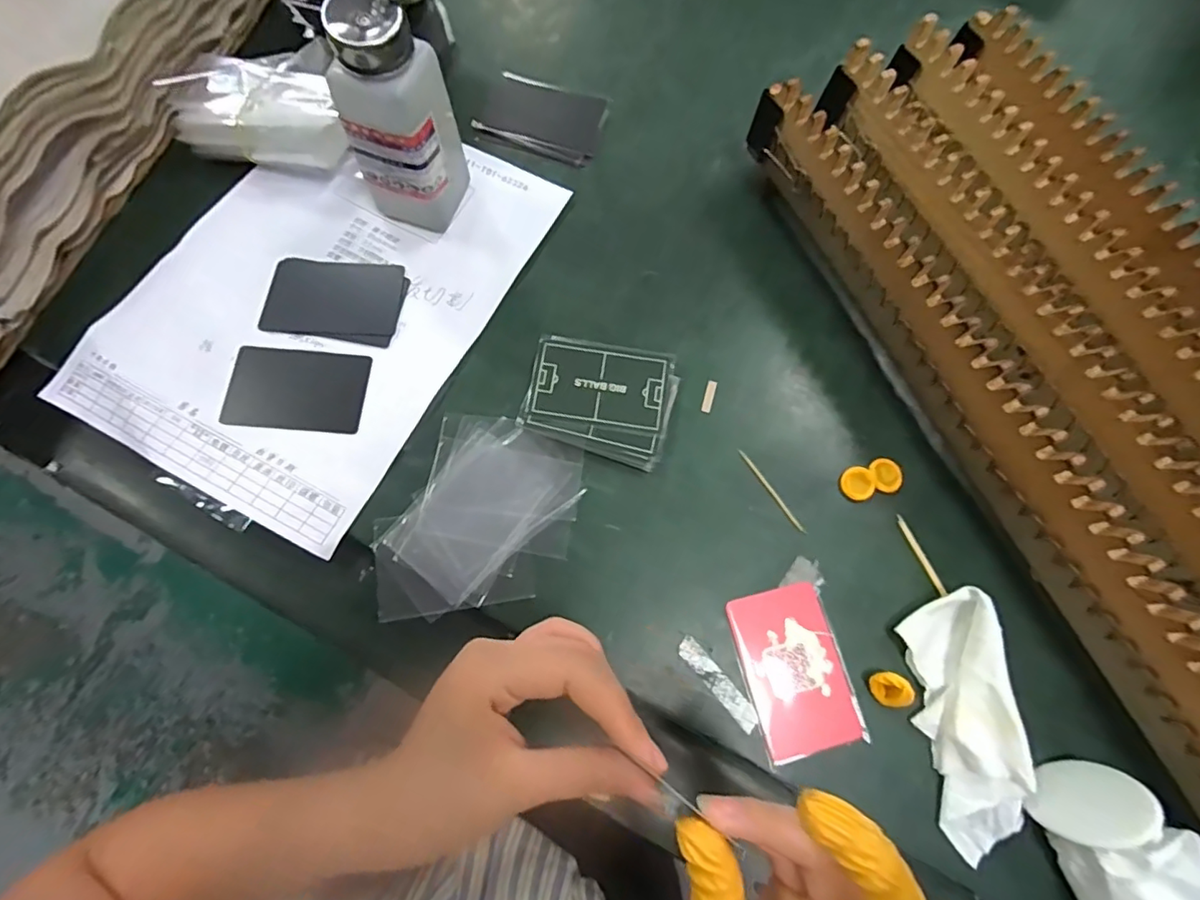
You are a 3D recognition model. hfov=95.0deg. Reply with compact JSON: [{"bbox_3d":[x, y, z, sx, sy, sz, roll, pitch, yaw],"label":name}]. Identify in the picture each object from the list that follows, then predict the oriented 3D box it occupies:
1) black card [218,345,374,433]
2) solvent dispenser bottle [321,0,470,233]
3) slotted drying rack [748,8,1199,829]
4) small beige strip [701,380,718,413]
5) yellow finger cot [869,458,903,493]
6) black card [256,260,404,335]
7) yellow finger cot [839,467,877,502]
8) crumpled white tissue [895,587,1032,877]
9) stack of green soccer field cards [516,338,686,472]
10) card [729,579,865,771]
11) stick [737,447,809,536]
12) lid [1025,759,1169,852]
[{"bbox_3d":[-0.191,-0.038,0.348,0.083,0.004,0.053,6,73,0],"label":"black card"},{"bbox_3d":[-0.118,-0.207,0.333,0.051,0.138,0.068,18,73,4],"label":"solvent dispenser bottle"},{"bbox_3d":[0.307,-0.007,0.320,0.192,0.079,0.577,-23,75,-9],"label":"slotted drying rack"},{"bbox_3d":[0.071,-0.036,0.358,0.006,0.004,0.023,17,73,3],"label":"small beige strip"},{"bbox_3d":[0.179,0.016,0.344,0.019,0.004,0.021,-9,73,-5],"label":"yellow finger cot"},{"bbox_3d":[-0.185,-0.106,0.384,0.090,0.004,0.056,4,74,0],"label":"black card"},{"bbox_3d":[0.160,0.021,0.342,0.020,0.006,0.020,1,73,-2],"label":"yellow finger cot"},{"bbox_3d":[0.196,0.145,0.293,0.041,0.028,0.129,-4,73,-3],"label":"crumpled white tissue"},{"bbox_3d":[0.001,-0.035,0.350,0.090,0.009,0.075,17,73,3],"label":"stack of green soccer field cards"},{"bbox_3d":[0.110,0.124,0.310,0.056,0.004,0.087,-12,74,-6],"label":"card"},{"bbox_3d":[0.105,0.026,0.338,0.004,0.004,0.063,-33,77,-11],"label":"stick"},{"bbox_3d":[0.246,0.174,0.275,0.009,0.049,0.044,54,47,-5],"label":"lid"}]

